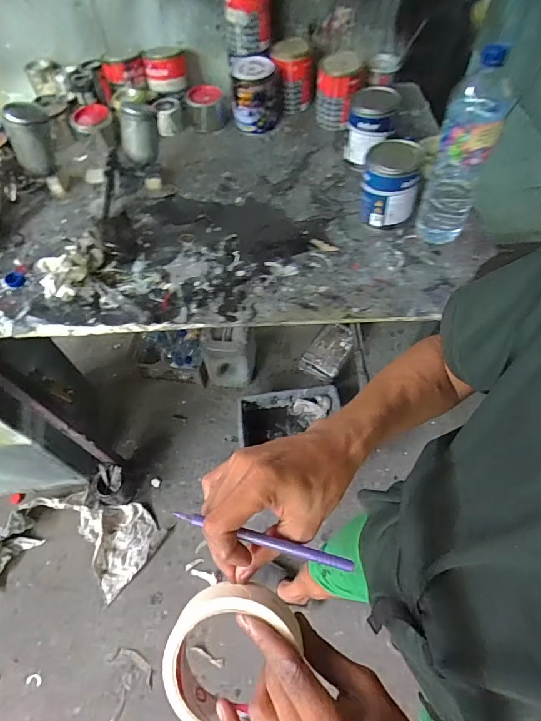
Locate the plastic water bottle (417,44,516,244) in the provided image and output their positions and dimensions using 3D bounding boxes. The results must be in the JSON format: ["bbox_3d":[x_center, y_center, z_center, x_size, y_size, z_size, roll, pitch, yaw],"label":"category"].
[{"bbox_3d":[0.327,-0.339,0.676,0.086,0.306,0.081,19,60,14],"label":"plastic water bottle"}]

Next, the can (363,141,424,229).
[{"bbox_3d":[0.232,-0.347,0.796,0.118,0.136,0.096,11,58,8],"label":"can"}]

